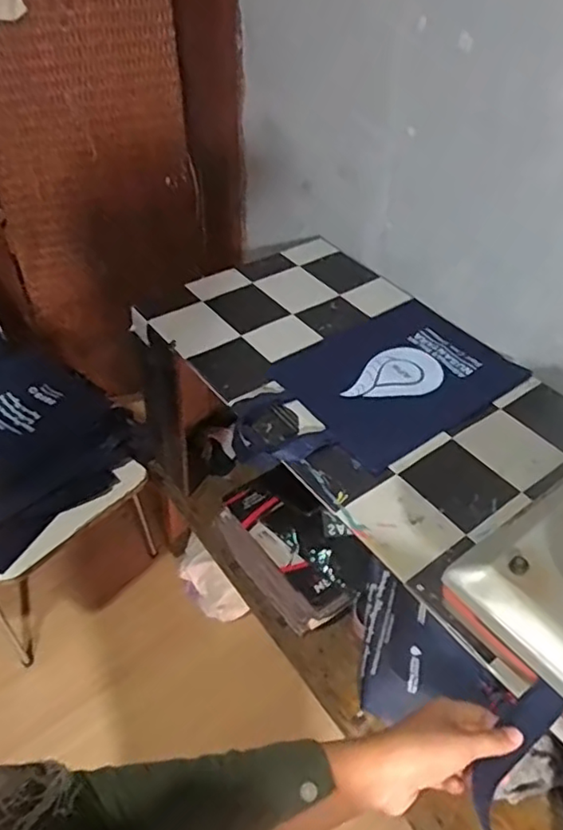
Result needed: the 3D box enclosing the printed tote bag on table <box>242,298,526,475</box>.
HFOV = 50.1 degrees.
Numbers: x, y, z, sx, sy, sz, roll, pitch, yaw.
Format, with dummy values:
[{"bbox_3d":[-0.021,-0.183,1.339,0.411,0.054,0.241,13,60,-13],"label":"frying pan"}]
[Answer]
[{"bbox_3d":[0.161,-0.047,1.051,0.539,0.017,0.299,-28,51,-29],"label":"printed tote bag on table"}]

